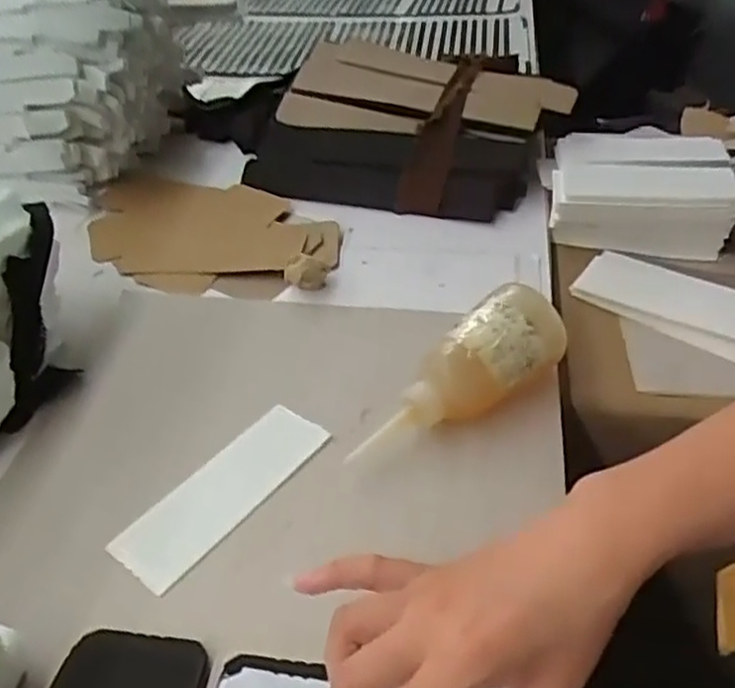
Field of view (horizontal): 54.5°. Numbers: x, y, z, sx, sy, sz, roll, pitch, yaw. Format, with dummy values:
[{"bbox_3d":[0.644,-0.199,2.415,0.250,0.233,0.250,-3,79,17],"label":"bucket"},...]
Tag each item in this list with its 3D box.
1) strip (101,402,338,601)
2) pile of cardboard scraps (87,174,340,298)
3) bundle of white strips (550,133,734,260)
[{"bbox_3d":[-0.090,0.092,0.454,0.052,0.007,0.144,26,50,30],"label":"strip"},{"bbox_3d":[-0.151,-0.109,0.666,0.256,0.024,0.156,10,42,14],"label":"pile of cardboard scraps"},{"bbox_3d":[0.266,-0.162,0.700,0.161,0.060,0.157,8,41,13],"label":"bundle of white strips"}]

